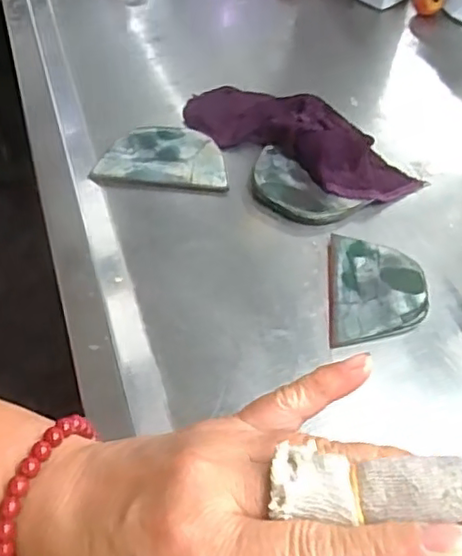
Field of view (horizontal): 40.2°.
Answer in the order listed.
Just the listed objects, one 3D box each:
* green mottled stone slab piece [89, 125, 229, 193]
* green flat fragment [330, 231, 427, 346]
[{"bbox_3d":[-0.049,-0.090,0.467,0.094,0.008,0.060,3,54,5],"label":"green mottled stone slab piece"},{"bbox_3d":[0.091,0.006,0.394,0.058,0.008,0.081,2,54,5],"label":"green flat fragment"}]

